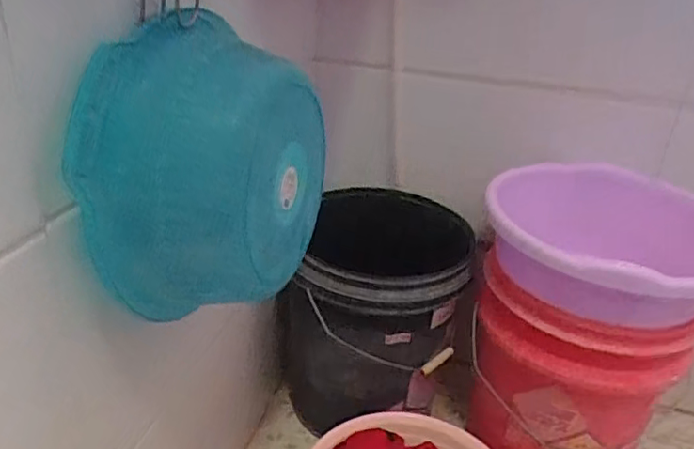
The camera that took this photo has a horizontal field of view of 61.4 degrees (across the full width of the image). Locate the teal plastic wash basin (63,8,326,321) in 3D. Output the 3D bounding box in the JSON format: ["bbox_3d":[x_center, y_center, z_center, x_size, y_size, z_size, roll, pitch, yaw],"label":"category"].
[{"bbox_3d":[-0.112,-0.055,0.525,0.119,0.218,0.242,13,29,19],"label":"teal plastic wash basin"}]

